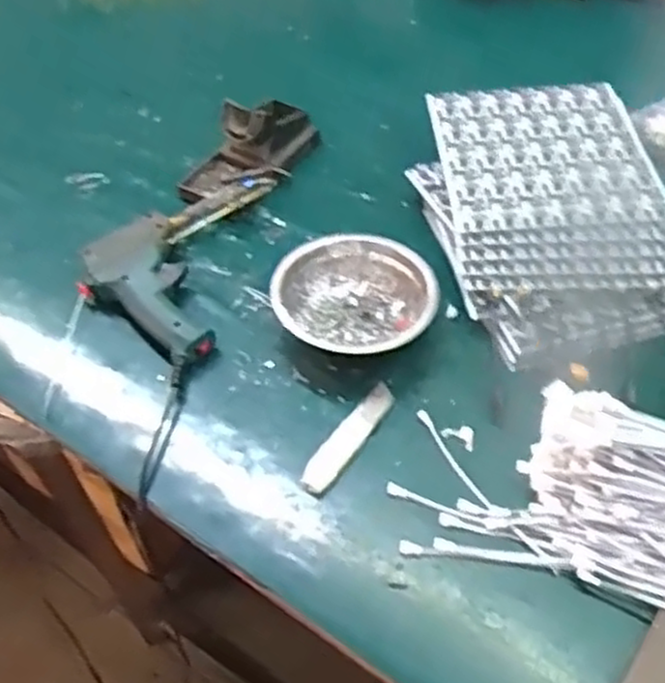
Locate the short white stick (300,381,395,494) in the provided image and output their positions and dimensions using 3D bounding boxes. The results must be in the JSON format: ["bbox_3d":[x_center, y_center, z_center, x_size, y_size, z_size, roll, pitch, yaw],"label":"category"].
[{"bbox_3d":[0.013,0.069,0.563,0.023,0.004,0.105,29,57,23],"label":"short white stick"}]

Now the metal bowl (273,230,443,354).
[{"bbox_3d":[0.017,-0.035,0.629,0.130,0.040,0.119,-10,51,-7],"label":"metal bowl"}]

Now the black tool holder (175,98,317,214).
[{"bbox_3d":[-0.078,-0.199,0.752,0.085,0.052,0.151,24,55,20],"label":"black tool holder"}]

